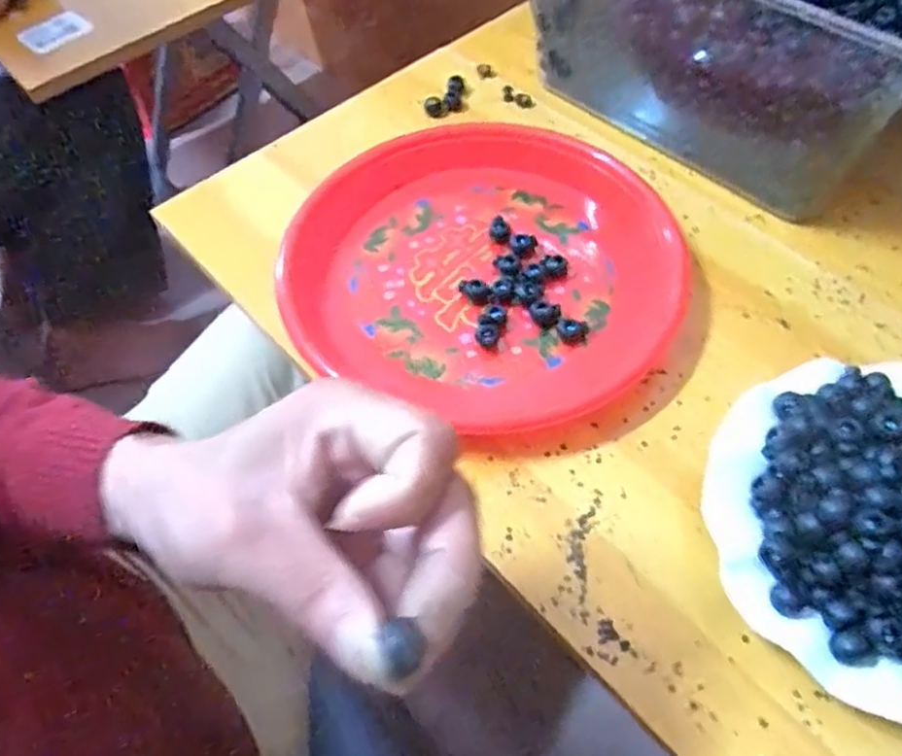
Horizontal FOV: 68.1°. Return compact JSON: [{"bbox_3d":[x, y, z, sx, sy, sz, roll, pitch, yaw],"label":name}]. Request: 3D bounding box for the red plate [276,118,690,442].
[{"bbox_3d":[0.025,-0.085,0.443,0.245,0.029,0.237,-1,57,2],"label":"red plate"}]

